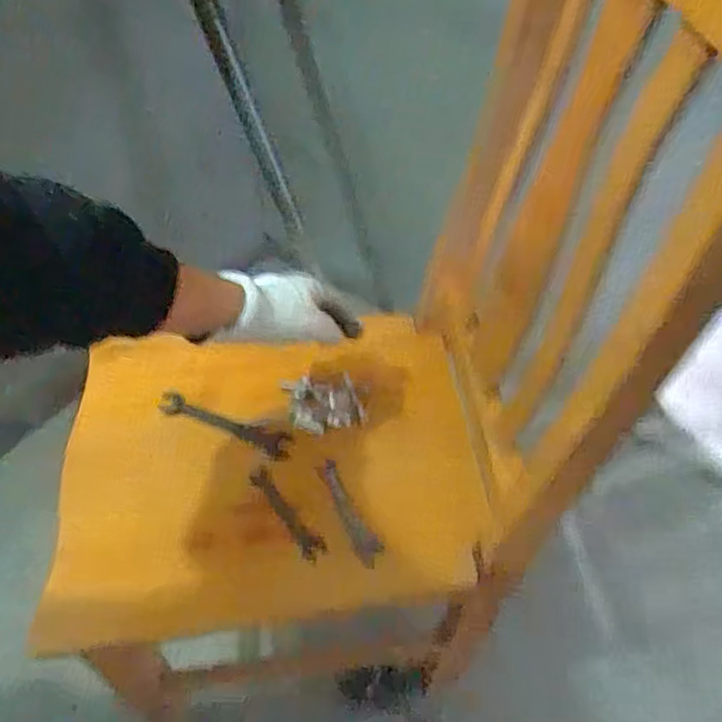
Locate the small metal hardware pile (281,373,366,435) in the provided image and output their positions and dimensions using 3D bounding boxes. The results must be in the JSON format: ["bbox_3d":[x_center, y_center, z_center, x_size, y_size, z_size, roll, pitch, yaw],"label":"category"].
[{"bbox_3d":[-0.036,0.040,0.639,0.070,0.016,0.065,-12,50,-12],"label":"small metal hardware pile"}]

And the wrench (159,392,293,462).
[{"bbox_3d":[-0.134,0.064,0.621,0.139,0.006,0.027,17,50,13],"label":"wrench"}]

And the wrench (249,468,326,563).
[{"bbox_3d":[-0.065,0.136,0.568,0.021,0.004,0.099,-29,55,-25],"label":"wrench"}]

